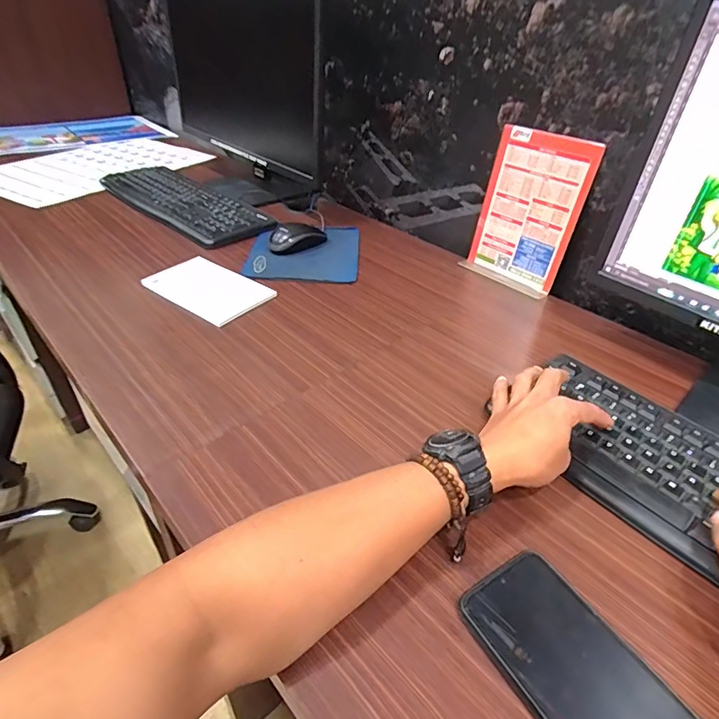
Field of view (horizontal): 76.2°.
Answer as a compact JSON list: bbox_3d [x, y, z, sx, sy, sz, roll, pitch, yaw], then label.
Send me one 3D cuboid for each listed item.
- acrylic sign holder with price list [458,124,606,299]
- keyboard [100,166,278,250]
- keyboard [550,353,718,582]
[{"bbox_3d":[0.247,-0.213,0.688,0.045,0.214,0.150,-29,47,-34],"label":"acrylic sign holder with price list"},{"bbox_3d":[-0.352,-0.314,0.897,0.435,0.022,0.160,32,46,33],"label":"keyboard"},{"bbox_3d":[0.326,0.136,0.375,0.149,0.020,0.413,-24,46,-30],"label":"keyboard"}]

